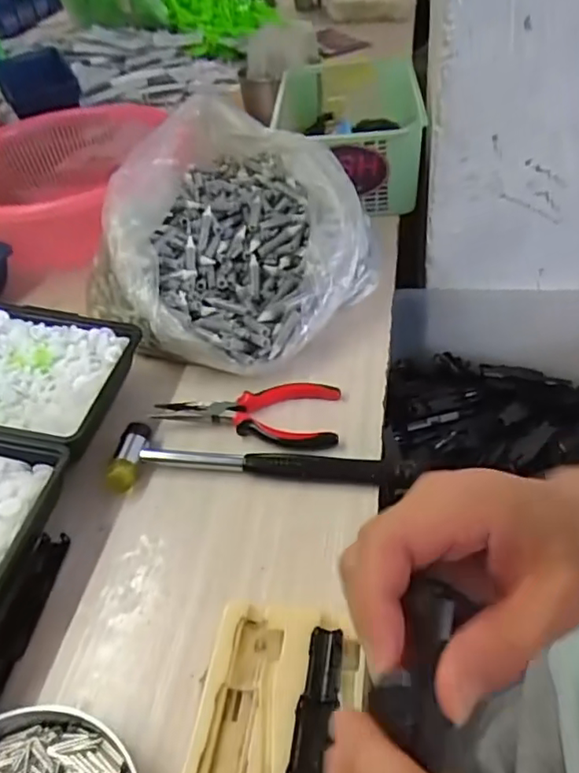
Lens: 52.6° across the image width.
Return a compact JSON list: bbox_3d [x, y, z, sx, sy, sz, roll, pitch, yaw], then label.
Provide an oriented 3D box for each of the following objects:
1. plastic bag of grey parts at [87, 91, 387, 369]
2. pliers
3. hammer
[{"bbox_3d":[-0.055,-0.149,0.585,0.242,0.145,0.257,17,48,25],"label":"plastic bag of grey parts"},{"bbox_3d":[-0.037,0.022,0.498,0.155,0.013,0.067,-2,42,6],"label":"pliers"},{"bbox_3d":[-0.028,0.057,0.455,0.225,0.025,0.054,2,43,10],"label":"hammer"}]

